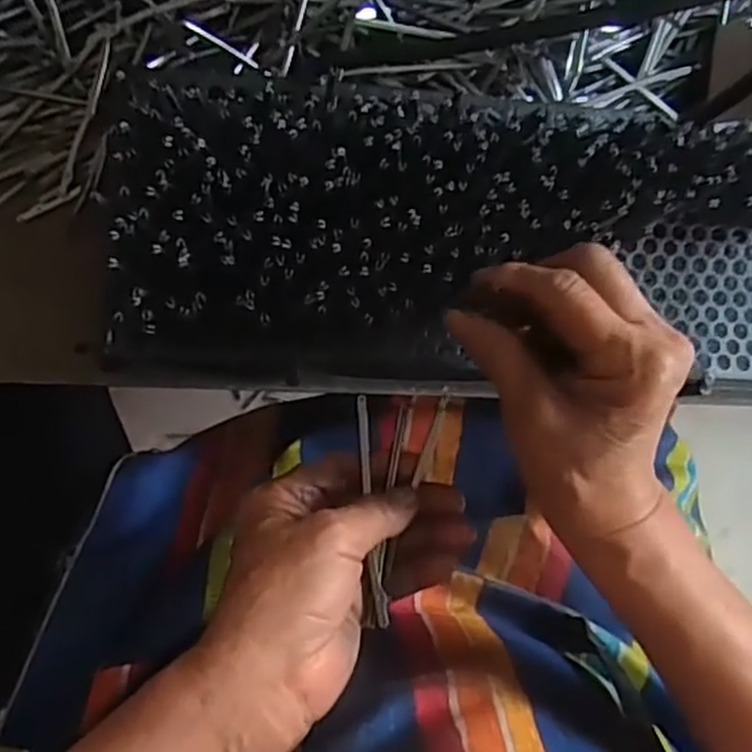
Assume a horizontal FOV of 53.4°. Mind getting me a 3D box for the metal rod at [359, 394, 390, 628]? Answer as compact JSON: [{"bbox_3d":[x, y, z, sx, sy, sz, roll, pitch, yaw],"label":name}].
[{"bbox_3d":[-0.002,0.062,0.351,0.006,0.004,0.106,-3,78,-9],"label":"metal rod"}]

